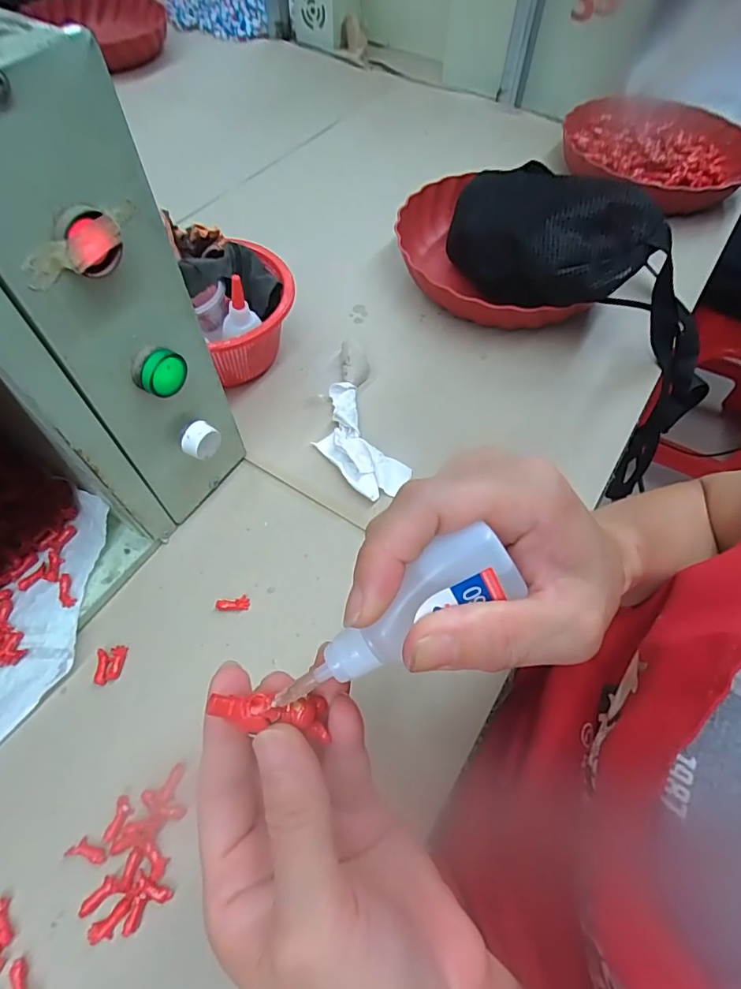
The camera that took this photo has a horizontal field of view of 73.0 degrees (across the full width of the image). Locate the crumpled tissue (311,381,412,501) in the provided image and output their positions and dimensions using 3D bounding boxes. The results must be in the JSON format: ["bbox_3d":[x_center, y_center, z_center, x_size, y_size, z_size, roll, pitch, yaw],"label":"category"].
[{"bbox_3d":[-0.015,-0.047,0.439,0.057,0.016,0.118,-25,63,-16],"label":"crumpled tissue"}]

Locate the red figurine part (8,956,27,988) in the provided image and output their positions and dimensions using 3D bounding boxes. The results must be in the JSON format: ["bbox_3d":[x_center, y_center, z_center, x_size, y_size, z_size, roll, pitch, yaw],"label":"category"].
[{"bbox_3d":[-0.181,0.254,0.259,0.008,0.005,0.023,-33,65,-19],"label":"red figurine part"}]

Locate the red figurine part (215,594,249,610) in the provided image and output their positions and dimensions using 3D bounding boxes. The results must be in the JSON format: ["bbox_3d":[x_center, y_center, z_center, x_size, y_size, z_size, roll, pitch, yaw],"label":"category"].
[{"bbox_3d":[-0.101,0.080,0.367,0.024,0.006,0.010,-7,59,-6],"label":"red figurine part"}]

